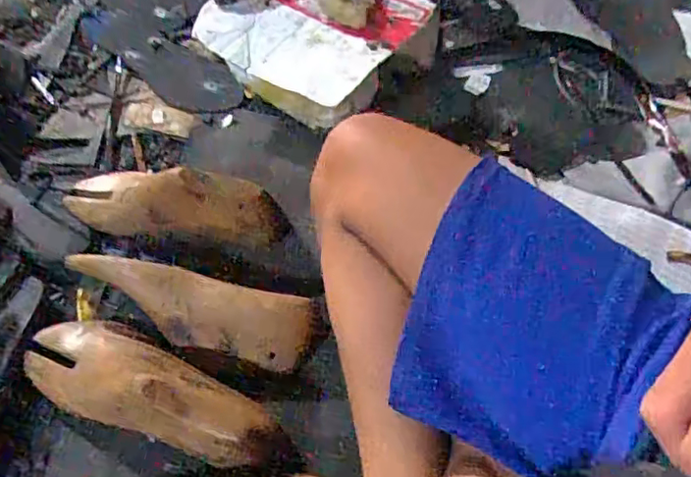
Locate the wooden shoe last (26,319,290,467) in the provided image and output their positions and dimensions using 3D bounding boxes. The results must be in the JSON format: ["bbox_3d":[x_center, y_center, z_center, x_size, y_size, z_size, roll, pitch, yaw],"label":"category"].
[{"bbox_3d":[-0.169,0.123,0.521,0.257,0.071,0.083,19,60,9],"label":"wooden shoe last"}]

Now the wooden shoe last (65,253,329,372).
[{"bbox_3d":[-0.135,0.062,0.542,0.223,0.052,0.067,14,59,5],"label":"wooden shoe last"}]

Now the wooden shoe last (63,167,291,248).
[{"bbox_3d":[-0.177,-0.041,0.615,0.243,0.075,0.066,6,57,21],"label":"wooden shoe last"}]

